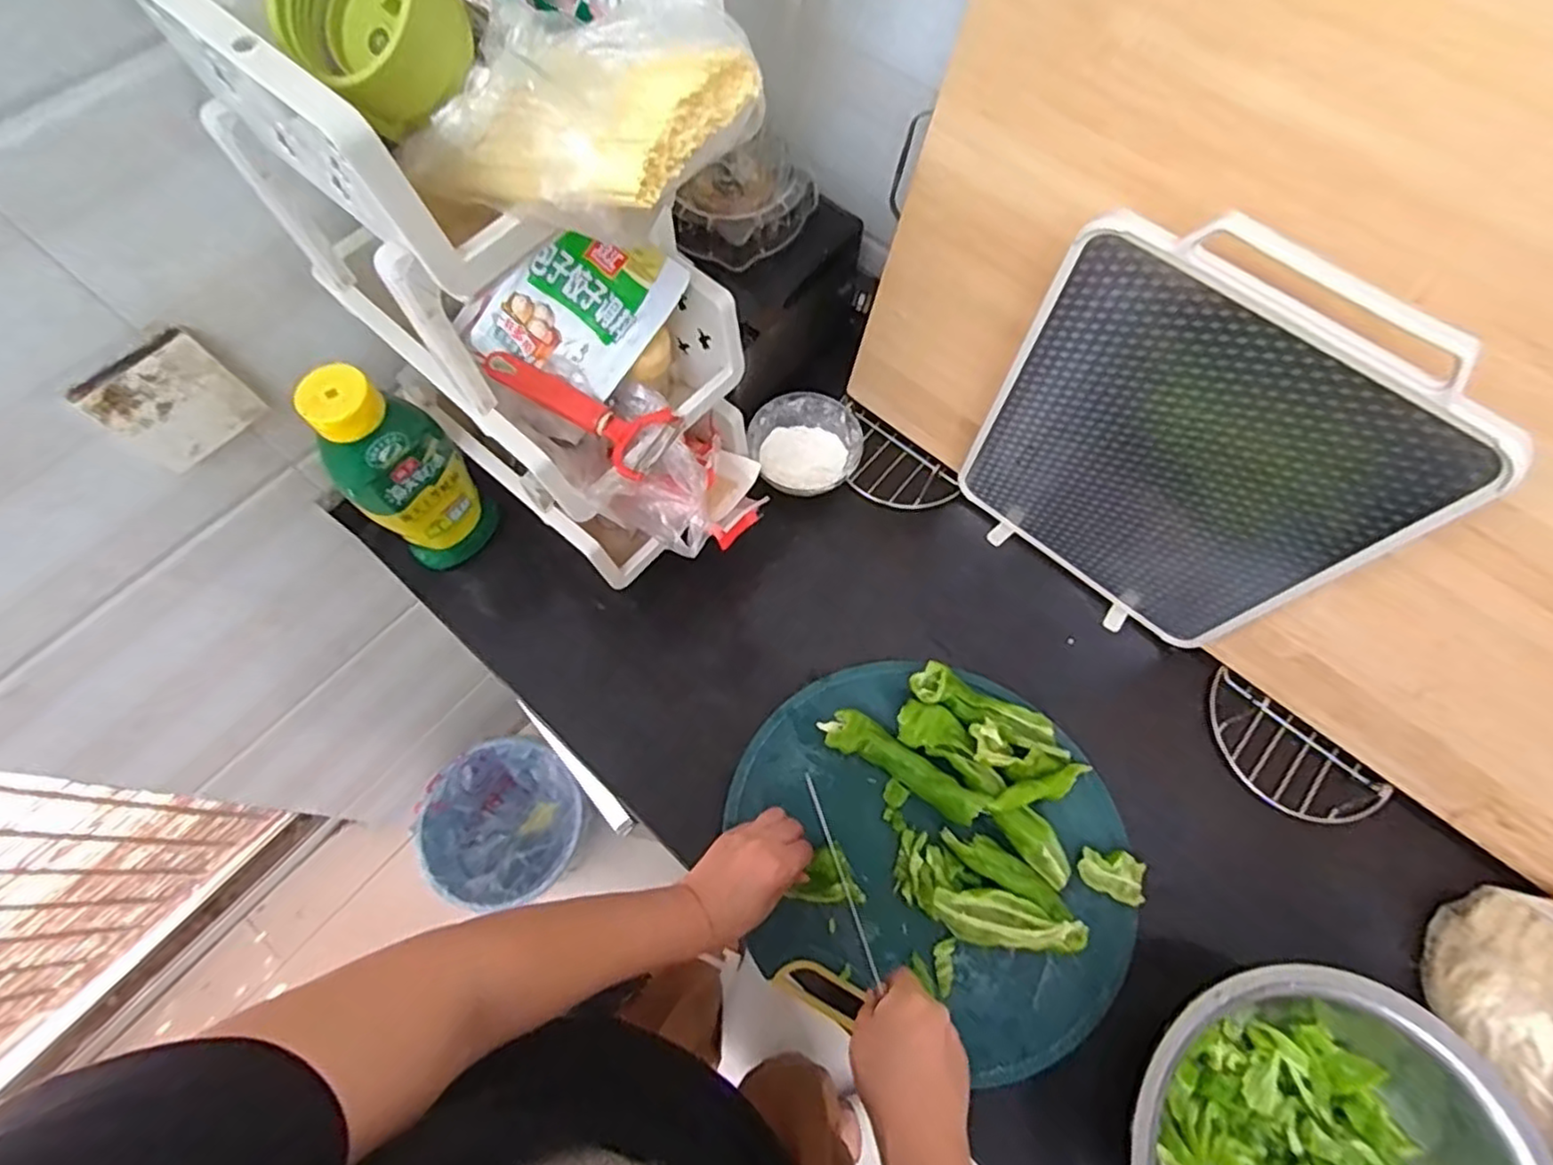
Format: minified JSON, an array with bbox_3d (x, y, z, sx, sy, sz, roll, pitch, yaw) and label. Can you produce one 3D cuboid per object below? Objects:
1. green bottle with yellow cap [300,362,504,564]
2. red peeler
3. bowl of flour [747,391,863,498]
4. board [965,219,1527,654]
[{"bbox_3d":[-0.326,-0.094,0.612,0.053,0.230,0.095,37,72,13],"label":"green bottle with yellow cap"},{"bbox_3d":[-0.152,-0.140,0.550,0.162,0.029,0.056,34,71,13],"label":"red peeler"},{"bbox_3d":[0.031,-0.143,0.754,0.118,0.054,0.118,0,67,-1],"label":"bowl of flour"},{"bbox_3d":[0.310,-0.090,0.560,0.285,0.387,0.022,37,72,14],"label":"board"}]

